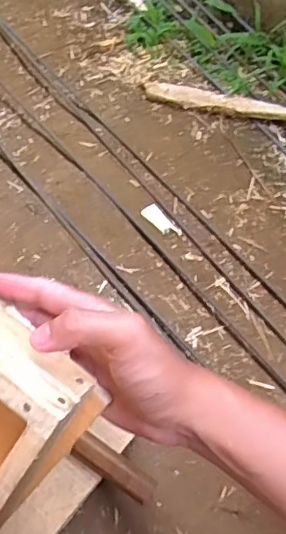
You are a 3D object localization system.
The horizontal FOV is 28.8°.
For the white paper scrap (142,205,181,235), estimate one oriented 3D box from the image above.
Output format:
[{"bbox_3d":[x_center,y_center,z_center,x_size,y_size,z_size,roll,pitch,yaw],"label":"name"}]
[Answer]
[{"bbox_3d":[0.030,-0.072,0.890,0.027,0.004,0.071,-41,73,-17],"label":"white paper scrap"}]

